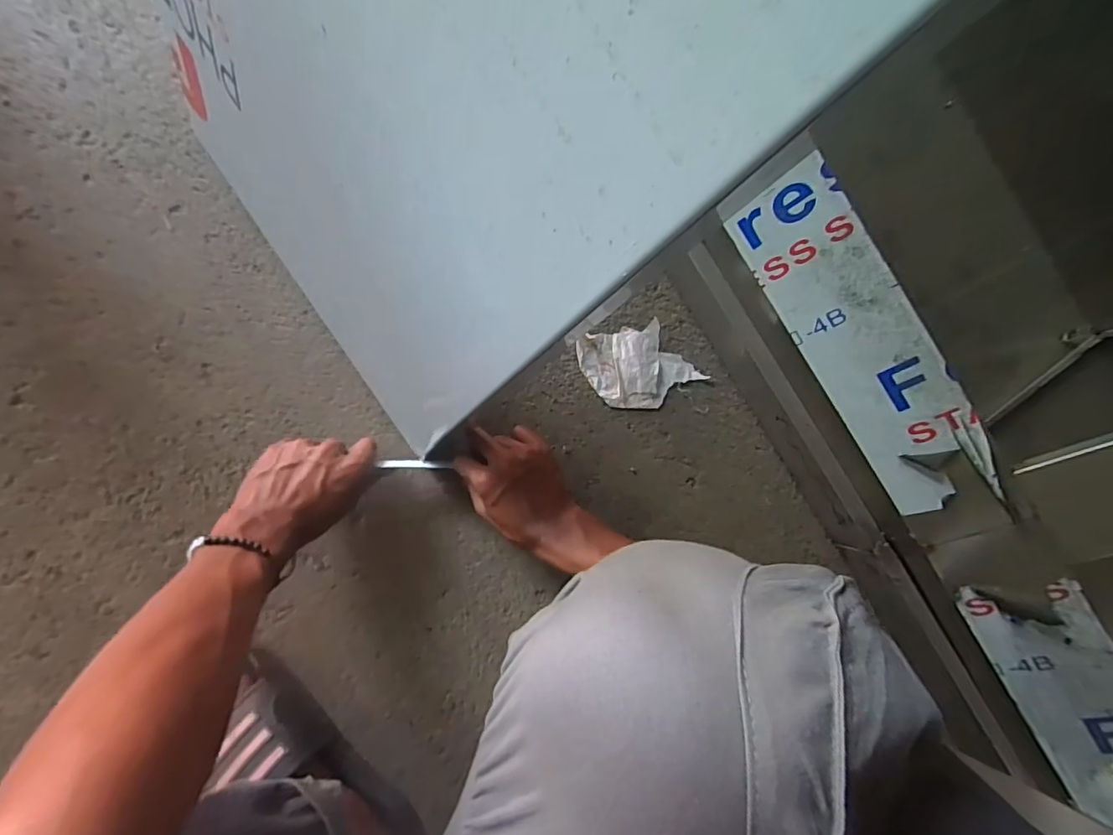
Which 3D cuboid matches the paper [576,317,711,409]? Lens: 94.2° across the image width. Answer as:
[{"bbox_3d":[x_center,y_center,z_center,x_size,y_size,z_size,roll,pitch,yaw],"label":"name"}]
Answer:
[{"bbox_3d":[0.098,-0.061,0.599,0.128,0.009,0.098,-22,92,-10],"label":"paper"}]

